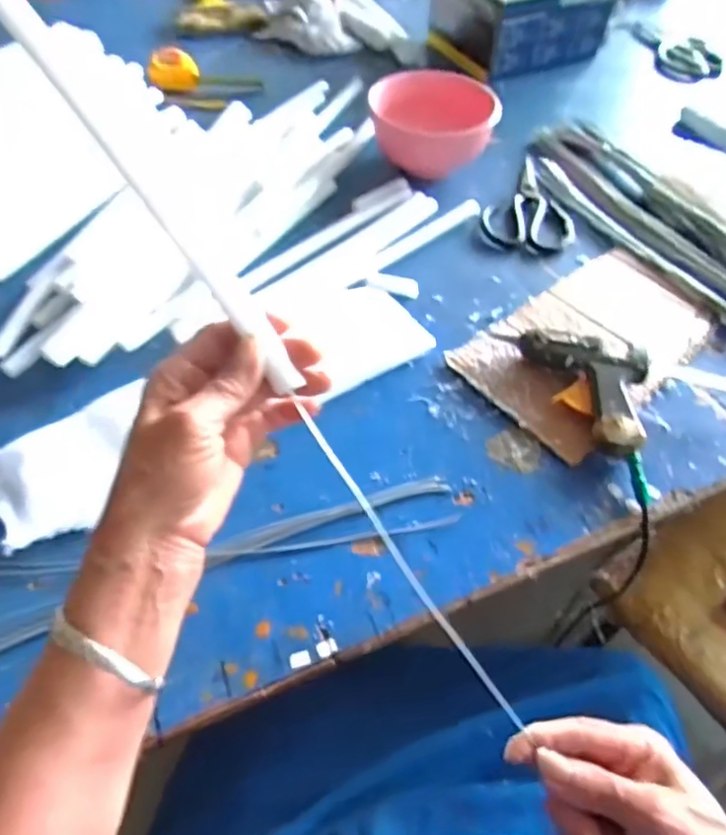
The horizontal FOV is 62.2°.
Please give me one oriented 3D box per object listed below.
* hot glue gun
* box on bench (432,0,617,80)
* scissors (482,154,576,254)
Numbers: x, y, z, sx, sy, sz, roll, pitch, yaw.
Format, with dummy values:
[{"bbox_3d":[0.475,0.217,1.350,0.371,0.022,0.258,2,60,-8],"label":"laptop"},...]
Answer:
[{"bbox_3d":[0.197,-0.040,0.525,0.085,0.036,0.162,-22,58,-17],"label":"hot glue gun"},{"bbox_3d":[0.237,-0.608,0.899,0.222,0.112,0.164,-16,56,-14],"label":"box on bench"},{"bbox_3d":[0.203,-0.248,0.702,0.102,0.009,0.175,20,56,12],"label":"scissors"}]

